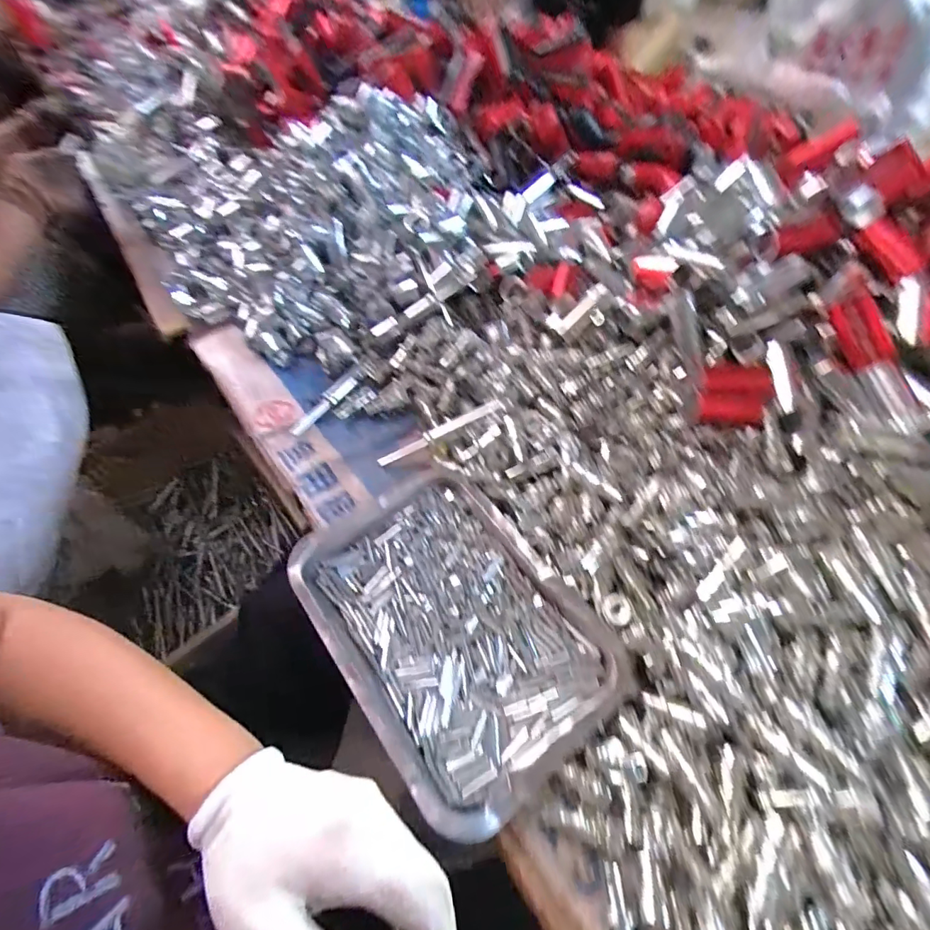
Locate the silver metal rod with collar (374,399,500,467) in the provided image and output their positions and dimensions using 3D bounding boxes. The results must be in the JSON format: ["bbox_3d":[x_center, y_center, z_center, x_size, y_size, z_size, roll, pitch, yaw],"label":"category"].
[{"bbox_3d":[-0.027,-0.033,0.499,0.141,0.010,0.012,-26,55,7],"label":"silver metal rod with collar"}]

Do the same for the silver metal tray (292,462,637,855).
[{"bbox_3d":[-0.015,0.123,0.389,0.174,0.032,0.258,-34,59,-20],"label":"silver metal tray"}]

